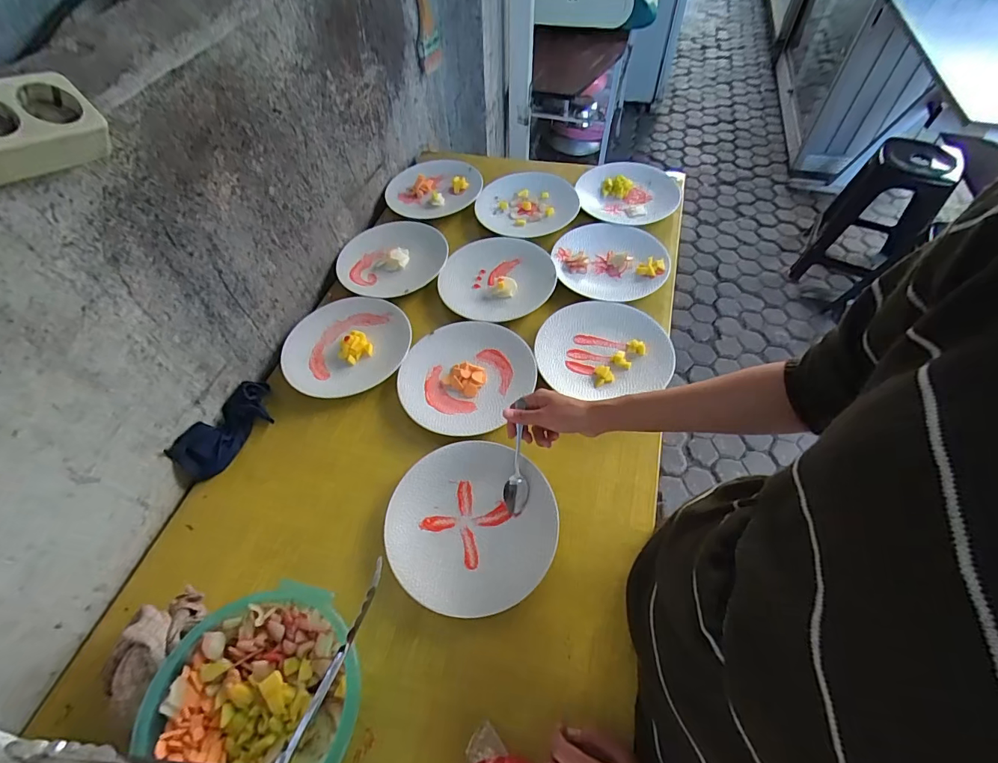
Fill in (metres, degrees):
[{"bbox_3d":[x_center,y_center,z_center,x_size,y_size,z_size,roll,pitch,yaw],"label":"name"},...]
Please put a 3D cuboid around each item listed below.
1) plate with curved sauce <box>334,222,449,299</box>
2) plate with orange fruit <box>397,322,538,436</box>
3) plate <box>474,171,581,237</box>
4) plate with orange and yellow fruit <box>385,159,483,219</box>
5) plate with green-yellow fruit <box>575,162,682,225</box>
[{"bbox_3d":[-0.204,-0.222,0.829,0.201,0.034,0.189,-1,56,2],"label":"plate with curved sauce"},{"bbox_3d":[-0.051,-0.010,0.670,0.181,0.020,0.200,30,63,20],"label":"plate with orange fruit"},{"bbox_3d":[0.053,-0.352,0.876,0.193,0.020,0.175,14,58,12],"label":"plate"},{"bbox_3d":[-0.128,-0.404,0.932,0.161,0.031,0.202,34,64,23],"label":"plate with orange and yellow fruit"},{"bbox_3d":[0.258,-0.377,0.886,0.199,0.025,0.177,6,57,7],"label":"plate with green-yellow fruit"}]

